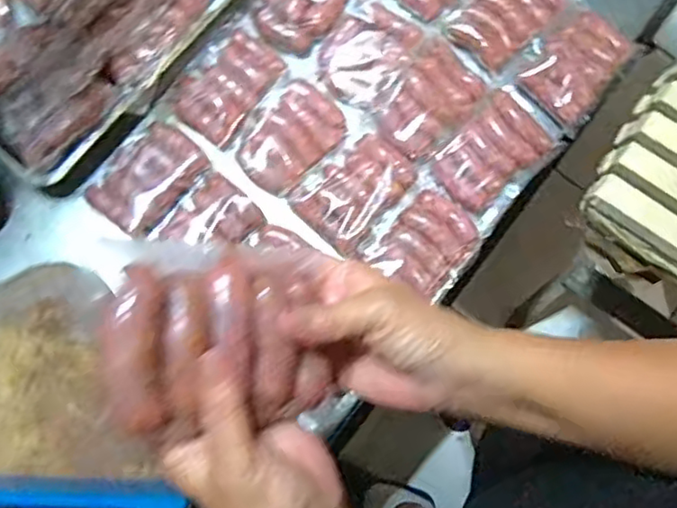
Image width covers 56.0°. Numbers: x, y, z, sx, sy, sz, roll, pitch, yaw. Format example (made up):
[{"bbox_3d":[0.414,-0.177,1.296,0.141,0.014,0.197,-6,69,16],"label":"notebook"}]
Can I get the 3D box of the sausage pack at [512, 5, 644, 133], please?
[{"bbox_3d":[0.282,-0.226,0.747,0.096,0.030,0.138,40,81,4],"label":"sausage pack"}]

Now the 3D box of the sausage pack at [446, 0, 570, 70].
[{"bbox_3d":[0.203,-0.288,0.759,0.089,0.027,0.130,43,81,5],"label":"sausage pack"}]

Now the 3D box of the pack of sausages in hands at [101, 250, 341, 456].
[{"bbox_3d":[-0.058,0.047,0.343,0.131,0.025,0.090,-6,81,-40],"label":"pack of sausages in hands"}]

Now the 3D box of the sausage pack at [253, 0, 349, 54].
[{"bbox_3d":[-0.043,-0.306,0.763,0.096,0.044,0.125,45,83,5],"label":"sausage pack"}]

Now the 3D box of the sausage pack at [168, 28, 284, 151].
[{"bbox_3d":[-0.128,-0.197,0.741,0.081,0.020,0.126,39,81,4],"label":"sausage pack"}]

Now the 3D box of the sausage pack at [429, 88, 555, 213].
[{"bbox_3d":[0.177,-0.121,0.734,0.136,0.019,0.086,-40,84,-8],"label":"sausage pack"}]

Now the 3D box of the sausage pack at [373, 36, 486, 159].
[{"bbox_3d":[0.106,-0.180,0.734,0.089,0.026,0.130,41,81,4],"label":"sausage pack"}]

